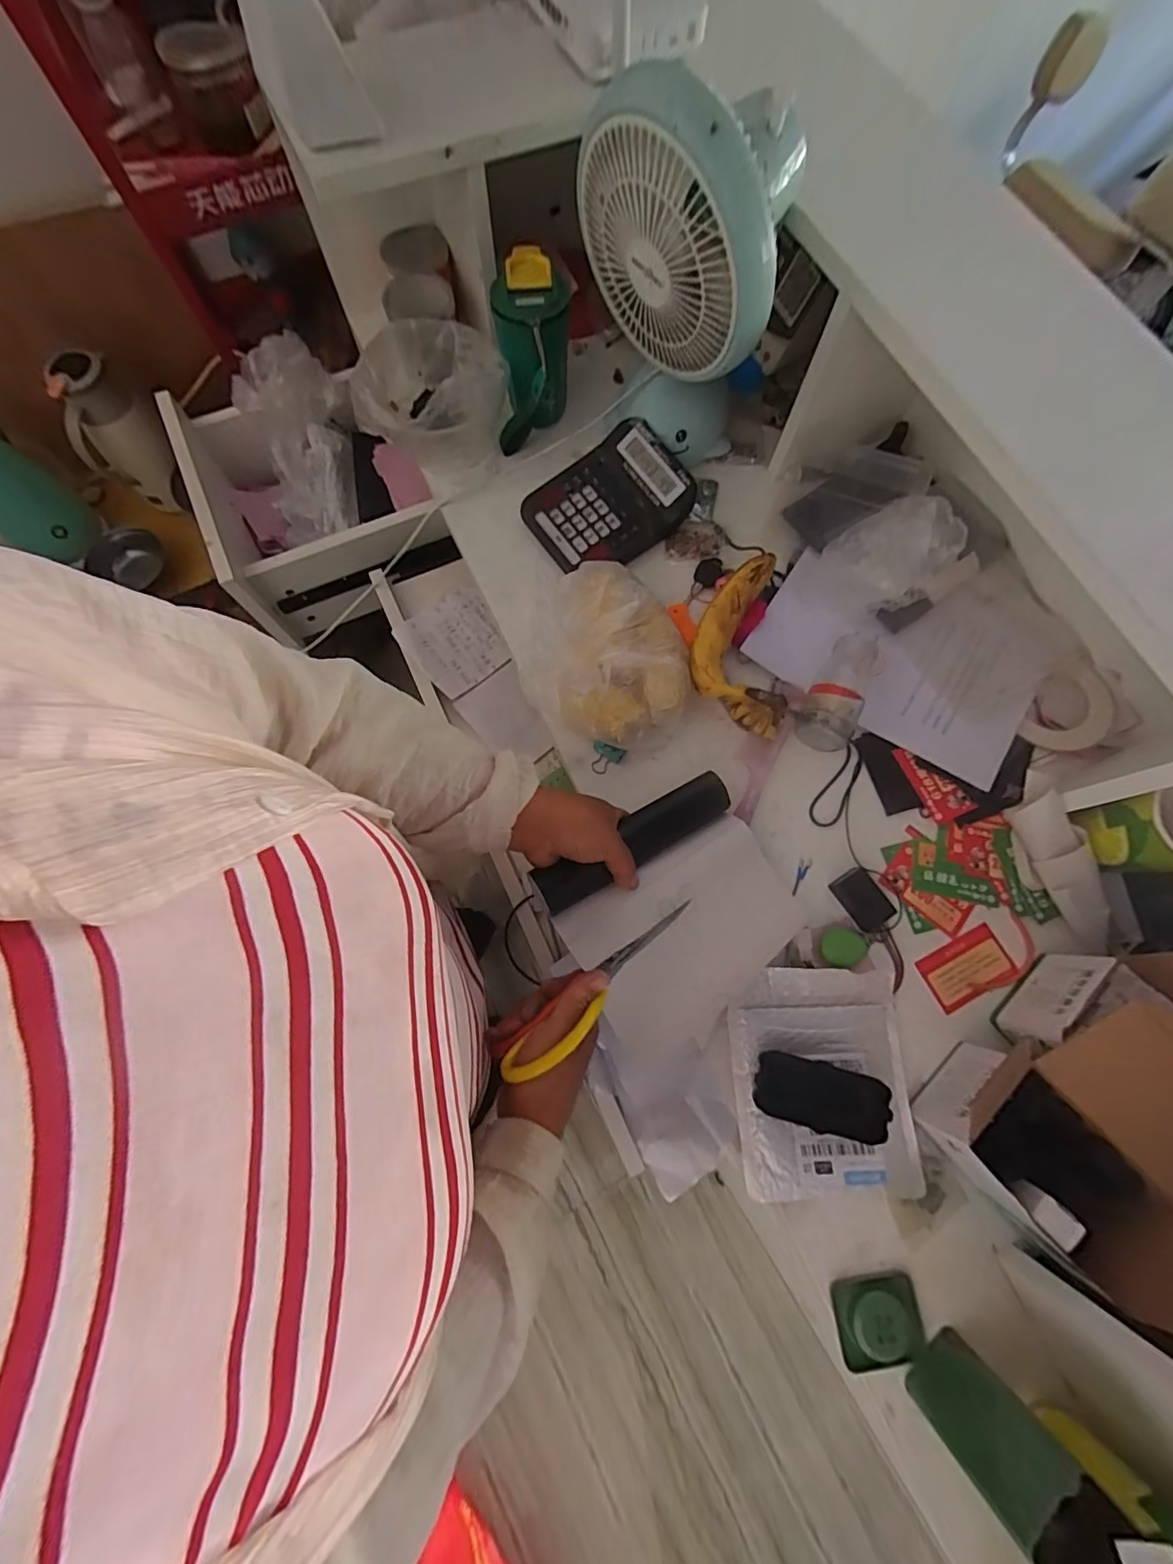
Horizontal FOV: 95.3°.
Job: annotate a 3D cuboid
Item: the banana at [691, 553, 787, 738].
[{"bbox_3d":[0.160,-0.150,0.579,0.092,0.053,0.192,1,74,-1],"label":"banana"}]

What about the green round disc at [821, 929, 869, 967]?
[{"bbox_3d":[0.252,0.161,0.521,0.049,0.004,0.034,-7,60,-10],"label":"green round disc"}]

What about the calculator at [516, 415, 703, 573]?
[{"bbox_3d":[0.023,-0.336,0.637,0.182,0.046,0.137,-33,77,-9],"label":"calculator"}]

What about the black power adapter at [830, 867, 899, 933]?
[{"bbox_3d":[0.275,0.117,0.529,0.037,0.020,0.057,-31,77,-9],"label":"black power adapter"}]

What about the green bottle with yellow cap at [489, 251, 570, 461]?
[{"bbox_3d":[-0.068,-0.499,0.637,0.086,0.182,0.082,2,61,-4],"label":"green bottle with yellow cap"}]

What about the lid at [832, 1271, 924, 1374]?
[{"bbox_3d":[0.243,0.447,0.441,0.067,0.016,0.064,-5,74,-3],"label":"lid"}]

